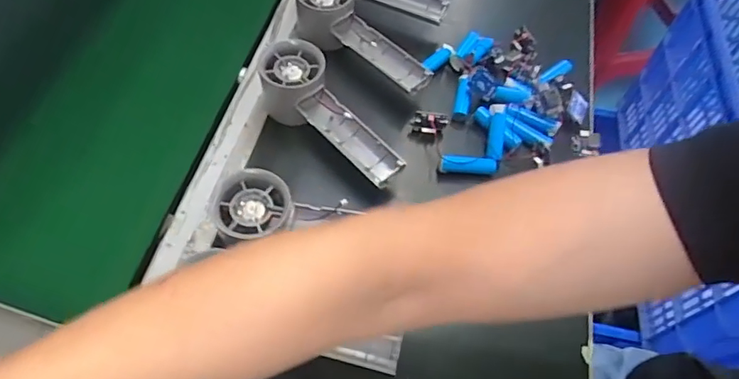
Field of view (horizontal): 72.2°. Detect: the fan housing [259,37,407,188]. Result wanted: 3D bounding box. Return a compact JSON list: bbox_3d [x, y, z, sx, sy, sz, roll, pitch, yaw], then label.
[{"bbox_3d":[-0.038,-0.061,0.443,0.052,0.059,0.152,-33,66,-22],"label":"fan housing"}]

